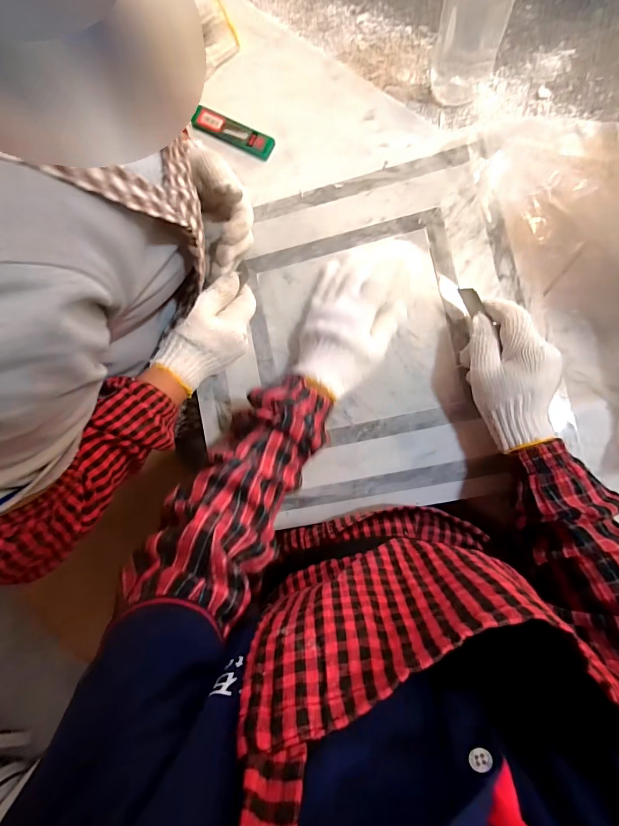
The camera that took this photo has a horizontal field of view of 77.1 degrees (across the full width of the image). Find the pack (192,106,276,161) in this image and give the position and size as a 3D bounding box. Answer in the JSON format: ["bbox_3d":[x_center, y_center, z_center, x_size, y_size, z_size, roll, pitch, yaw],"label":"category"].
[{"bbox_3d":[-0.094,-0.347,0.481,0.106,0.008,0.032,26,87,9],"label":"pack"}]

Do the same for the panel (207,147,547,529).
[{"bbox_3d":[0.053,-0.079,0.433,0.365,0.032,0.377,-9,85,7],"label":"panel"}]

